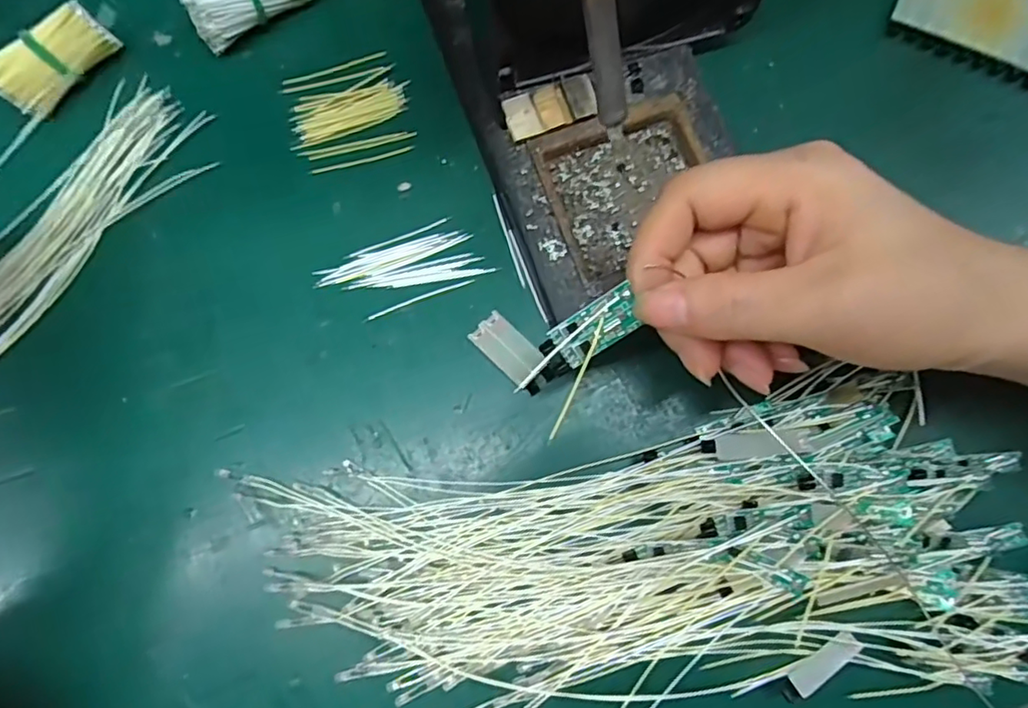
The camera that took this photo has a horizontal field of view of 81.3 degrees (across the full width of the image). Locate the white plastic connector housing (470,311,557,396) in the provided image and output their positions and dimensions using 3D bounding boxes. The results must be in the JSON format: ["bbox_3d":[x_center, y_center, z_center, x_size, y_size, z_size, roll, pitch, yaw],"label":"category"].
[{"bbox_3d":[0.000,-0.001,0.244,0.017,0.005,0.036,-43,81,-9],"label":"white plastic connector housing"}]

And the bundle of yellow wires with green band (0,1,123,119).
[{"bbox_3d":[-0.200,-0.128,0.262,0.020,0.023,0.051,33,80,7],"label":"bundle of yellow wires with green band"}]

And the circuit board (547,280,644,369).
[{"bbox_3d":[0.028,-0.009,0.200,0.029,0.004,0.016,-33,106,11],"label":"circuit board"}]

